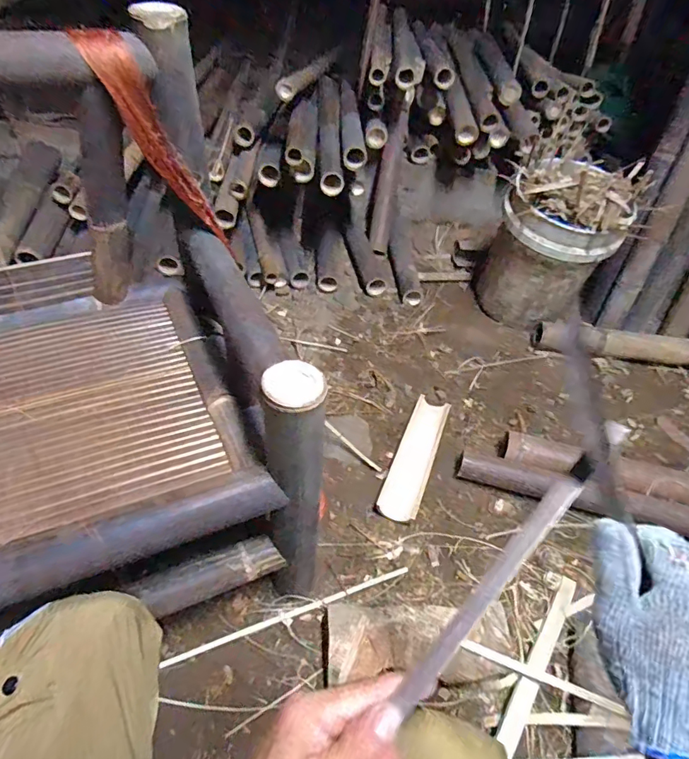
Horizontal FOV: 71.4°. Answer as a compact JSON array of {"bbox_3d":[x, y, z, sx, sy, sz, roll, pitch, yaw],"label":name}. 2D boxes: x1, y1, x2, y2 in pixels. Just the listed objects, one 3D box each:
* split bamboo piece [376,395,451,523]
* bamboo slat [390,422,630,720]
[{"bbox_3d":[0.162,0.160,1.067,0.081,0.028,0.344,19,46,12],"label":"split bamboo piece"},{"bbox_3d":[0.117,0.117,0.323,0.016,0.010,0.236,37,75,27],"label":"bamboo slat"}]

